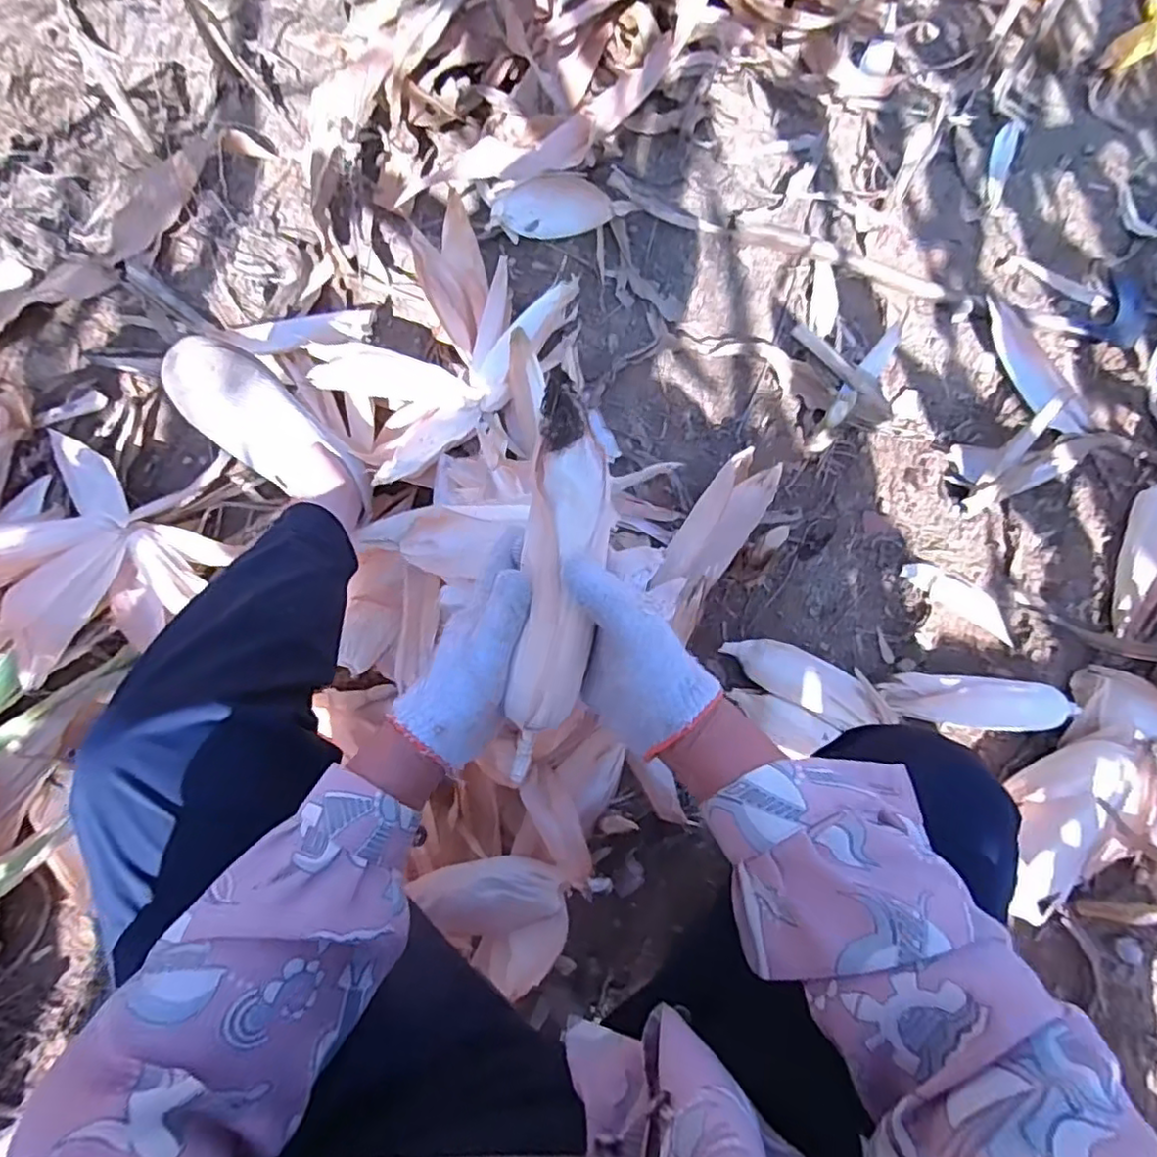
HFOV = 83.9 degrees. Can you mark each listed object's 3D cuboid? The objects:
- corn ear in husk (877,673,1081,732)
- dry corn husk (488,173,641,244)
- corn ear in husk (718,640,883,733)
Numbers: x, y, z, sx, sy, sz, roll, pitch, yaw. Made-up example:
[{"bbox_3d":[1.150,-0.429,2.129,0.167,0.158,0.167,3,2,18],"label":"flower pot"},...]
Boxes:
[{"bbox_3d":[0.472,0.150,0.770,0.226,0.055,0.060,6,72,1],"label":"corn ear in husk"},{"bbox_3d":[-0.023,-0.534,0.926,0.197,0.061,0.053,-1,72,-2],"label":"dry corn husk"},{"bbox_3d":[0.257,0.119,0.773,0.175,0.048,0.062,30,74,8],"label":"corn ear in husk"}]

